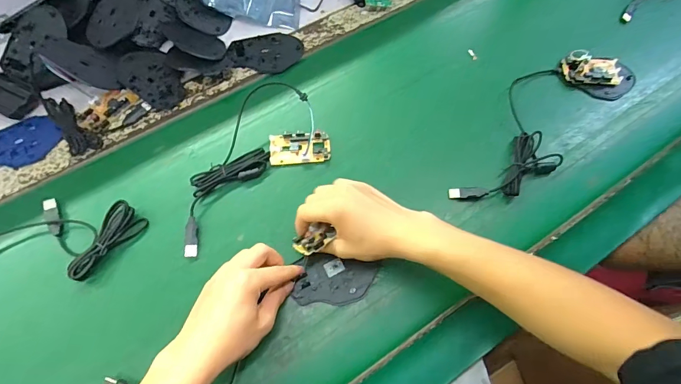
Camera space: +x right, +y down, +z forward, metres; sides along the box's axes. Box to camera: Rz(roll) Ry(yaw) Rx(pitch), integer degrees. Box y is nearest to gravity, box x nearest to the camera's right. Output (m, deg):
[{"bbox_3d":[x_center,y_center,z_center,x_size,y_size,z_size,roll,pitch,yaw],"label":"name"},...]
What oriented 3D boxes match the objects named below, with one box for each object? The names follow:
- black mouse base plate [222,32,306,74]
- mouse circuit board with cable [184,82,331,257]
[{"bbox_3d":[-0.113,-0.208,0.564,0.112,0.012,0.070,-14,68,-7],"label":"black mouse base plate"},{"bbox_3d":[-0.122,-0.044,0.476,0.233,0.040,0.123,-37,72,-16],"label":"mouse circuit board with cable"}]

